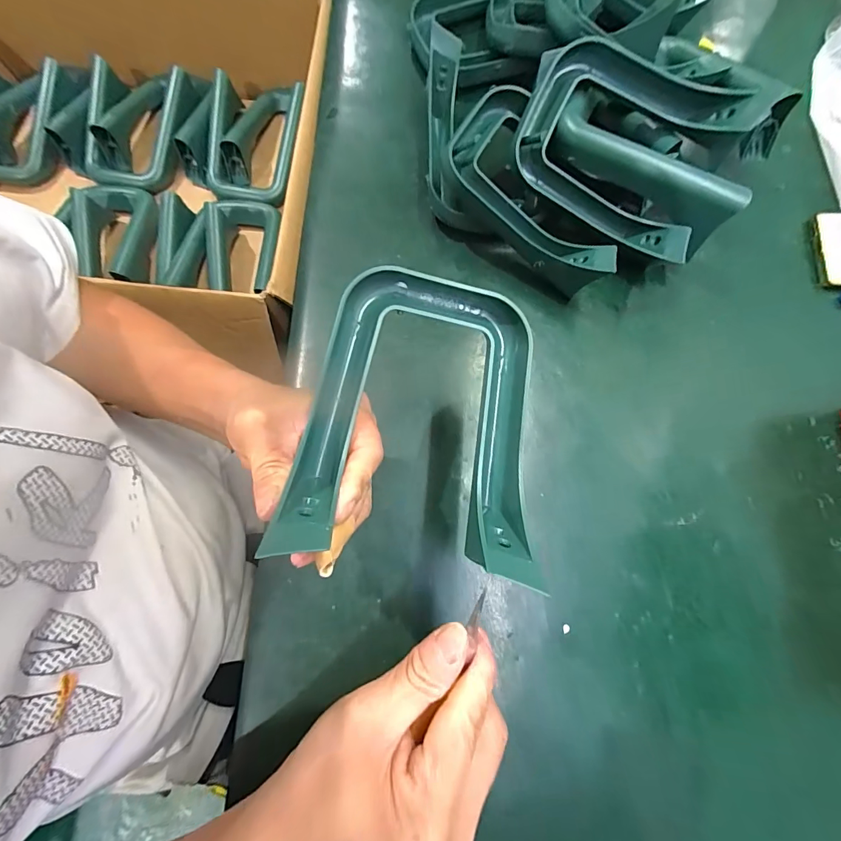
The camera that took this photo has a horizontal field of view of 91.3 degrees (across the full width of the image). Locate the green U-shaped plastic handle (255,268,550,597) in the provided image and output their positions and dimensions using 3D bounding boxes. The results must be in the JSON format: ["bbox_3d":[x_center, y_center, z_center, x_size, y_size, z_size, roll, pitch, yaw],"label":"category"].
[{"bbox_3d":[0.004,-0.003,0.221,0.126,0.066,0.156,10,75,2],"label":"green U-shaped plastic handle"}]

